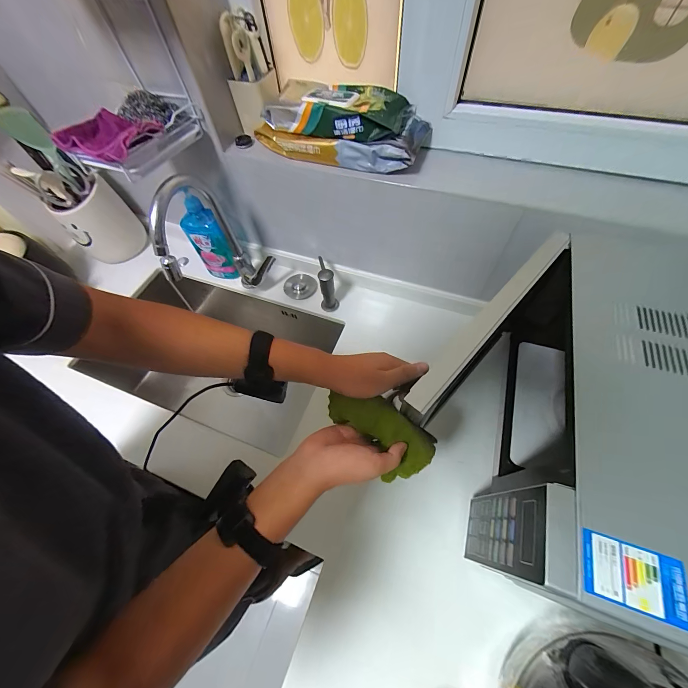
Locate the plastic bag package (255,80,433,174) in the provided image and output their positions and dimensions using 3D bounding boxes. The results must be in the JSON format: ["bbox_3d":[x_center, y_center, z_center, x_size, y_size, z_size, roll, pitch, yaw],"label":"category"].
[{"bbox_3d":[-0.007,-0.408,0.567,0.308,0.090,0.111,17,63,13],"label":"plastic bag package"}]

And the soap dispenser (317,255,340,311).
[{"bbox_3d":[-0.042,-0.149,0.760,0.043,0.123,0.078,-9,60,-2],"label":"soap dispenser"}]

